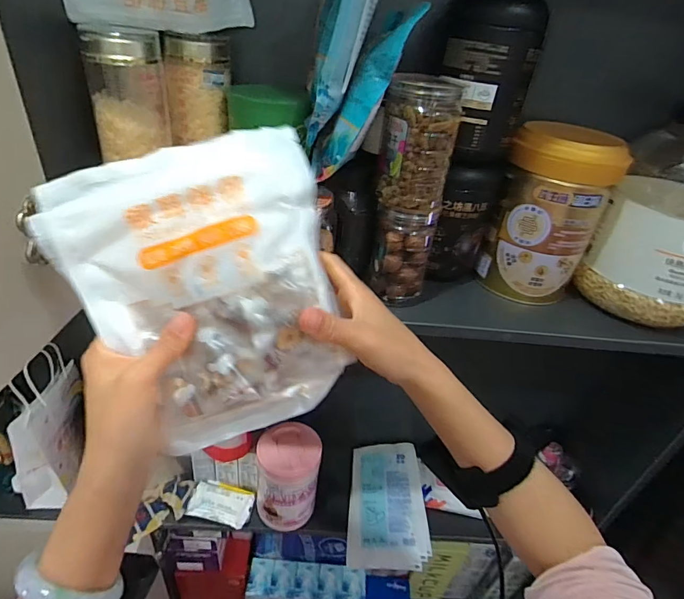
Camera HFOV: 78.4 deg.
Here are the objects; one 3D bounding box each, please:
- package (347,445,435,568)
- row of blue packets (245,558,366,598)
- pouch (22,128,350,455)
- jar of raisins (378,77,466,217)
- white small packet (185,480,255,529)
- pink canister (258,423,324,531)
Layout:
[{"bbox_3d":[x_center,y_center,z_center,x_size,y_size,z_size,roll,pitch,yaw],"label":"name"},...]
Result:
[{"bbox_3d":[0.083,0.368,0.765,0.137,0.018,0.218,-3,45,8],"label":"package"},{"bbox_3d":[-0.082,0.654,0.956,0.257,0.065,0.083,8,47,-5],"label":"row of blue packets"},{"bbox_3d":[-0.092,-0.001,0.304,0.181,0.208,0.023,-18,8,-3],"label":"pouch"},{"bbox_3d":[0.077,-0.159,0.433,0.072,0.120,0.074,10,34,4],"label":"jar of raisins"},{"bbox_3d":[-0.208,0.351,0.726,0.102,0.020,0.071,12,34,6],"label":"white small packet"},{"bbox_3d":[-0.090,0.298,0.706,0.097,0.176,0.100,4,34,-5],"label":"pink canister"}]

